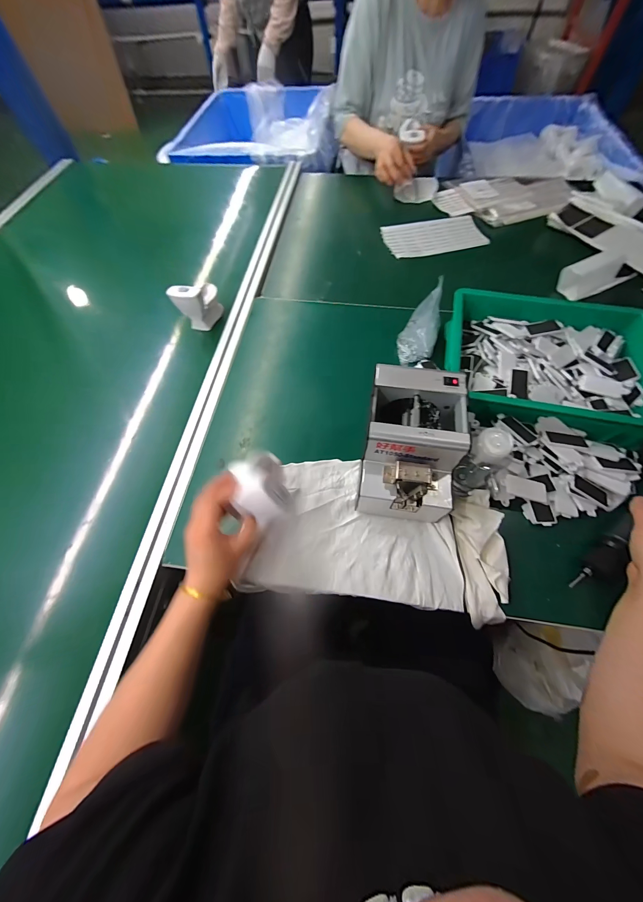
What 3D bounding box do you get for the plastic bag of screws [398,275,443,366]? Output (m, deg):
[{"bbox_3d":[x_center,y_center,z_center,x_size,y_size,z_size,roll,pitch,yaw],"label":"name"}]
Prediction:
[{"bbox_3d":[0.200,-0.253,0.599,0.076,0.103,0.131,16,65,10],"label":"plastic bag of screws"}]

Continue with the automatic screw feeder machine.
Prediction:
[{"bbox_3d":[0.128,-0.001,0.448,0.125,0.148,0.180,7,64,6],"label":"automatic screw feeder machine"}]

